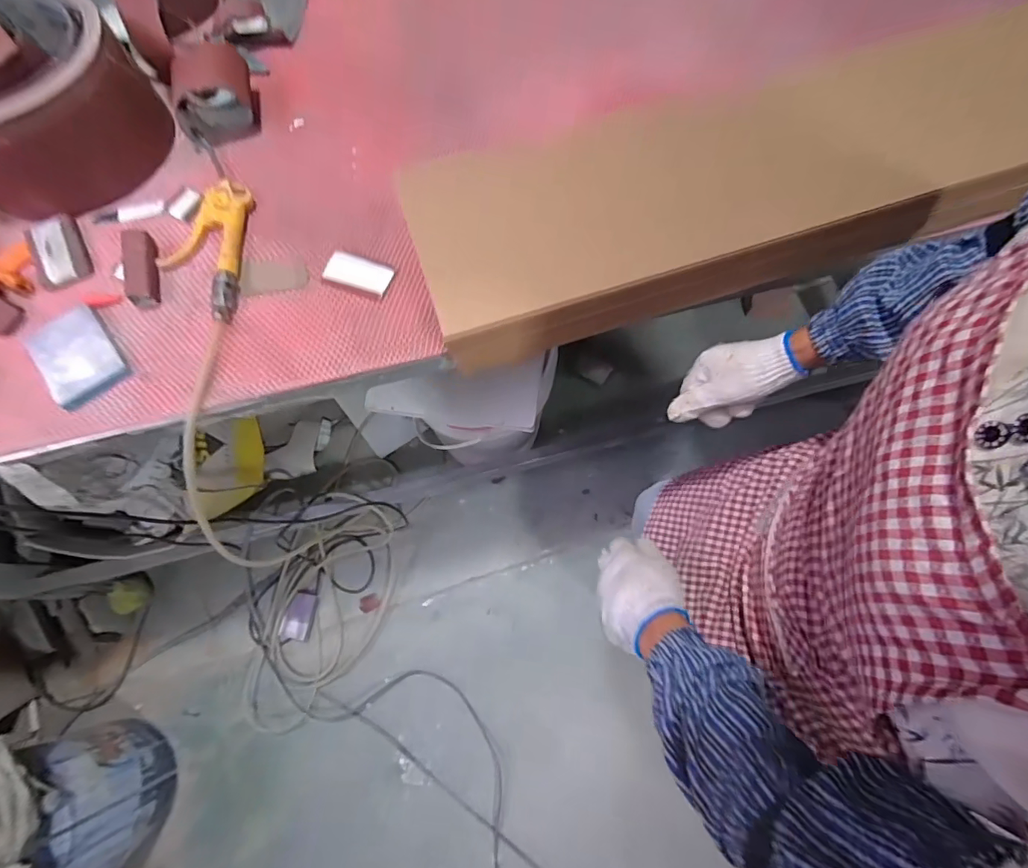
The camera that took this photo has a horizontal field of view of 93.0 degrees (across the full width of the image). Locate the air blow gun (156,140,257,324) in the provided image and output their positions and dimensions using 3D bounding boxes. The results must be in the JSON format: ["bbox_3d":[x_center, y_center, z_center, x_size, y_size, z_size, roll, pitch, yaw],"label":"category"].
[{"bbox_3d":[-0.335,-0.234,0.540,0.082,0.026,0.236,-4,72,0],"label":"air blow gun"}]

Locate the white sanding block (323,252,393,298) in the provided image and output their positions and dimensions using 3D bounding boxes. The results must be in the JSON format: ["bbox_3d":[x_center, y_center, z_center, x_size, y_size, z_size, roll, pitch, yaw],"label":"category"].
[{"bbox_3d":[-0.166,-0.172,0.524,0.071,0.012,0.039,20,73,7],"label":"white sanding block"}]

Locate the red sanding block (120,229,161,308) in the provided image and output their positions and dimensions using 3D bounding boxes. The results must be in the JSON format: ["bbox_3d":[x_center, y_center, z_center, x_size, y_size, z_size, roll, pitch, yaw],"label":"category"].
[{"bbox_3d":[-0.391,-0.174,0.511,0.030,0.020,0.081,-9,86,-4],"label":"red sanding block"}]

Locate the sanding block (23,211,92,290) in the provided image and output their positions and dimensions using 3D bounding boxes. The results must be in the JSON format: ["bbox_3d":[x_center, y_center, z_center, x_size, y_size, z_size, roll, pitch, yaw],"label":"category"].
[{"bbox_3d":[-0.494,-0.198,0.528,0.049,0.015,0.085,-26,73,-7],"label":"sanding block"}]

